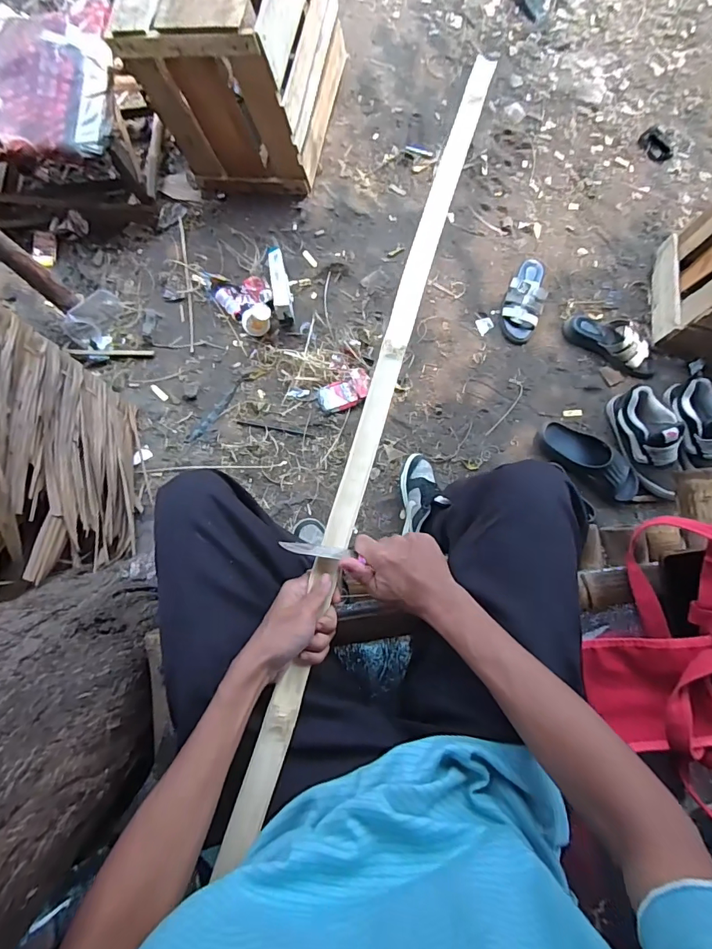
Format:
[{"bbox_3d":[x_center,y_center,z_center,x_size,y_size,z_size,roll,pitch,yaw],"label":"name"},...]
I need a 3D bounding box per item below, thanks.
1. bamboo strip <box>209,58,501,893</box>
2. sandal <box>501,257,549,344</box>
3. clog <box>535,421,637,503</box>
[{"bbox_3d":[0.041,-0.132,0.567,0.037,0.029,1.050,17,74,1],"label":"bamboo strip"},{"bbox_3d":[0.453,-0.473,1.215,0.101,0.057,0.246,17,82,3],"label":"sandal"},{"bbox_3d":[0.566,-0.039,1.100,0.264,0.096,0.105,35,83,5],"label":"clog"}]

